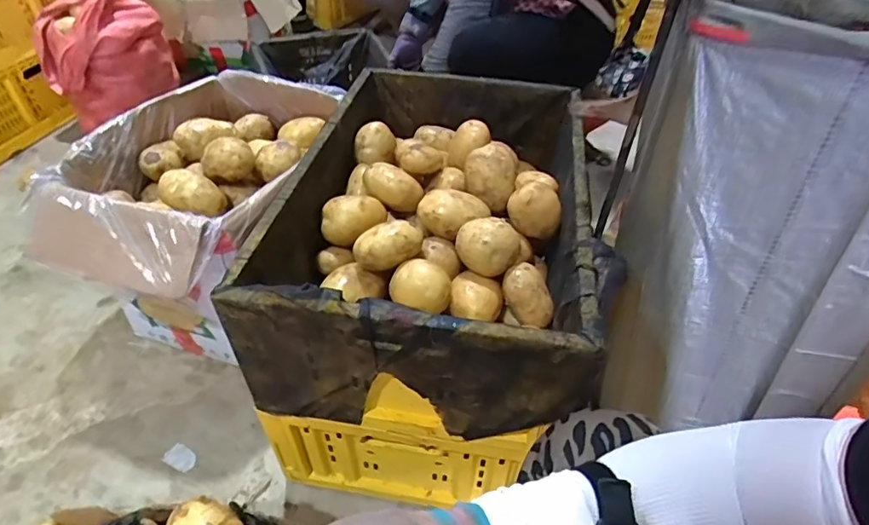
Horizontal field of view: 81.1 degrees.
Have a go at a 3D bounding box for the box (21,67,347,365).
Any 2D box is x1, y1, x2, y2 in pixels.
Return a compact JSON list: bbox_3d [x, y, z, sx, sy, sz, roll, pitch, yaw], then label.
[{"bbox_3d":[-0.418,-0.097,1.002,0.375,0.328,0.536,14,45,12],"label":"box"}]

